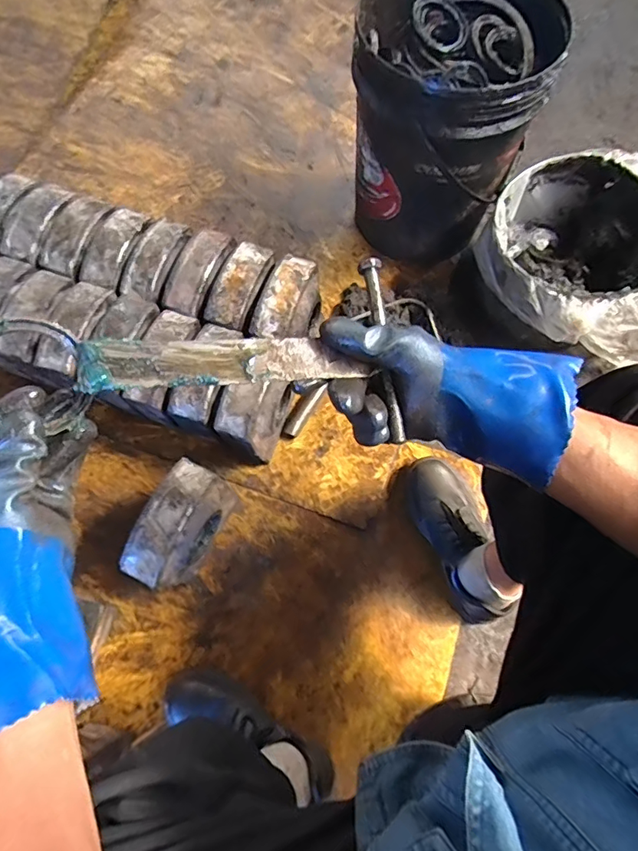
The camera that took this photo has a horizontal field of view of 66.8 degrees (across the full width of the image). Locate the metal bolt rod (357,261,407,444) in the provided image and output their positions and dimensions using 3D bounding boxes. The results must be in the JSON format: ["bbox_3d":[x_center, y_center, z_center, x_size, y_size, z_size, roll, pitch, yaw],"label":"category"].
[{"bbox_3d":[0.053,-0.065,0.402,0.018,0.011,0.159,-7,79,-3],"label":"metal bolt rod"}]

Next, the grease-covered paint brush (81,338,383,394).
[{"bbox_3d":[-0.071,-0.050,0.376,0.208,0.010,0.038,-3,70,-13],"label":"grease-covered paint brush"}]

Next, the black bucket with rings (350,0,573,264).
[{"bbox_3d":[0.217,-0.544,0.908,0.303,0.385,0.324,0,71,0],"label":"black bucket with rings"}]

